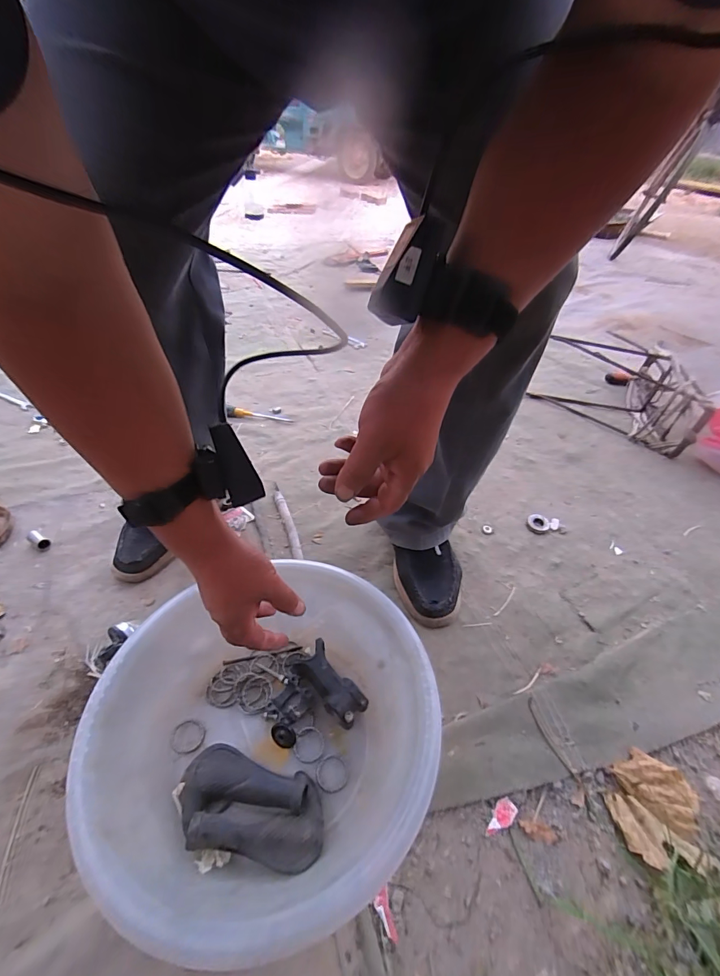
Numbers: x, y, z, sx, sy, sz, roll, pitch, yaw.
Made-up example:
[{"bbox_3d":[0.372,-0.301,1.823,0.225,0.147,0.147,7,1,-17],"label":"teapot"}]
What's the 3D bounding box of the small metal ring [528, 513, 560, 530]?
[{"bbox_3d":[0.342,0.066,0.754,0.053,0.009,0.038,16,45,12],"label":"small metal ring"}]

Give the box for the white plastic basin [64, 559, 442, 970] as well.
[{"bbox_3d":[-0.099,0.252,0.441,0.339,0.121,0.335,-18,48,-22],"label":"white plastic basin"}]

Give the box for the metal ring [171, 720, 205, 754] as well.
[{"bbox_3d":[-0.200,0.290,0.470,0.036,0.004,0.035,14,44,-14],"label":"metal ring"}]

